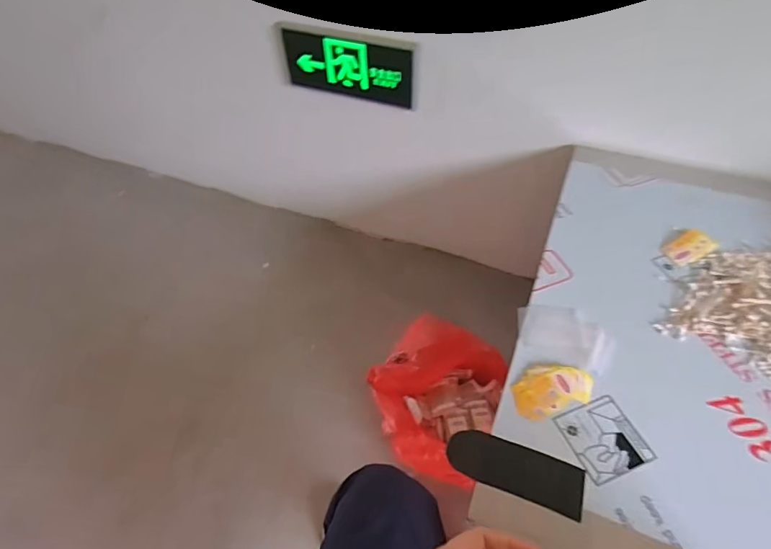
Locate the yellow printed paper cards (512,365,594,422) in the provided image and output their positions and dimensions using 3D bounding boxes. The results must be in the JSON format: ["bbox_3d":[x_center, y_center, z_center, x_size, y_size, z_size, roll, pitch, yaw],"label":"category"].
[{"bbox_3d":[0.225,0.155,0.628,0.108,0.015,0.064,-17,51,-11],"label":"yellow printed paper cards"}]

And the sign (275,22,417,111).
[{"bbox_3d":[-0.089,-0.476,1.066,0.338,0.147,0.035,21,54,20],"label":"sign"}]

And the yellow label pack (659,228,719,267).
[{"bbox_3d":[0.513,-0.047,0.780,0.084,0.008,0.052,-24,53,-16],"label":"yellow label pack"}]

